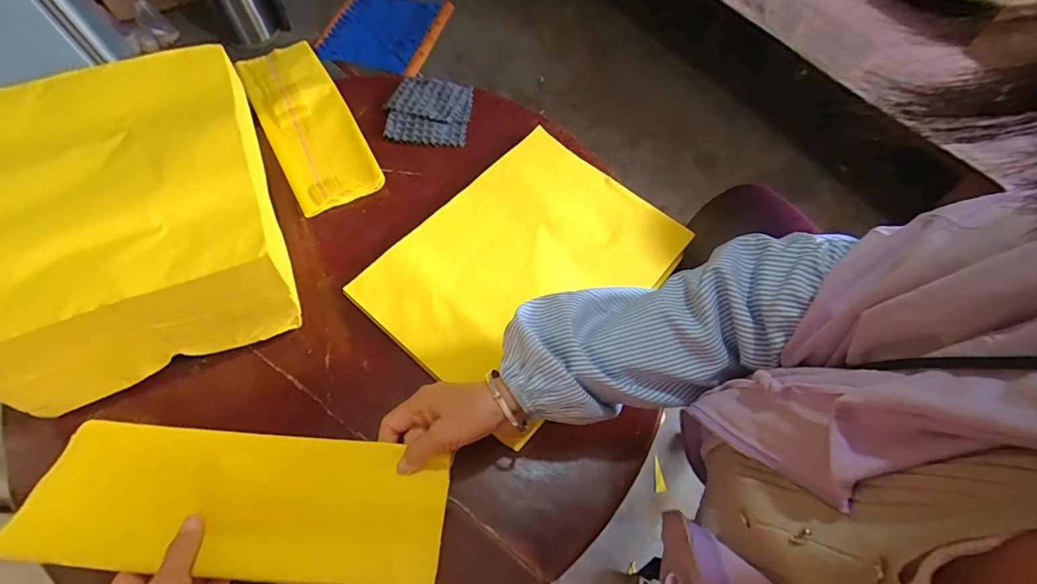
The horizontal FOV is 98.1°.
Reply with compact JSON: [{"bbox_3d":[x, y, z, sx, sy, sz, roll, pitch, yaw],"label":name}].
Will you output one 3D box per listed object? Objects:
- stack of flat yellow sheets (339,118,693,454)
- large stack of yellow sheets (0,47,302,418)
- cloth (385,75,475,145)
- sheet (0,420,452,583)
[{"bbox_3d":[0.013,-0.036,0.554,0.262,0.021,0.352,39,68,15],"label":"stack of flat yellow sheets"},{"bbox_3d":[-0.420,-0.092,0.501,0.260,0.138,0.348,-21,65,-14],"label":"large stack of yellow sheets"},{"bbox_3d":[-0.133,-0.271,0.669,0.119,0.019,0.119,8,61,1],"label":"cloth"},{"bbox_3d":[-0.244,0.186,0.407,0.348,0.031,0.119,7,61,0],"label":"sheet"}]

